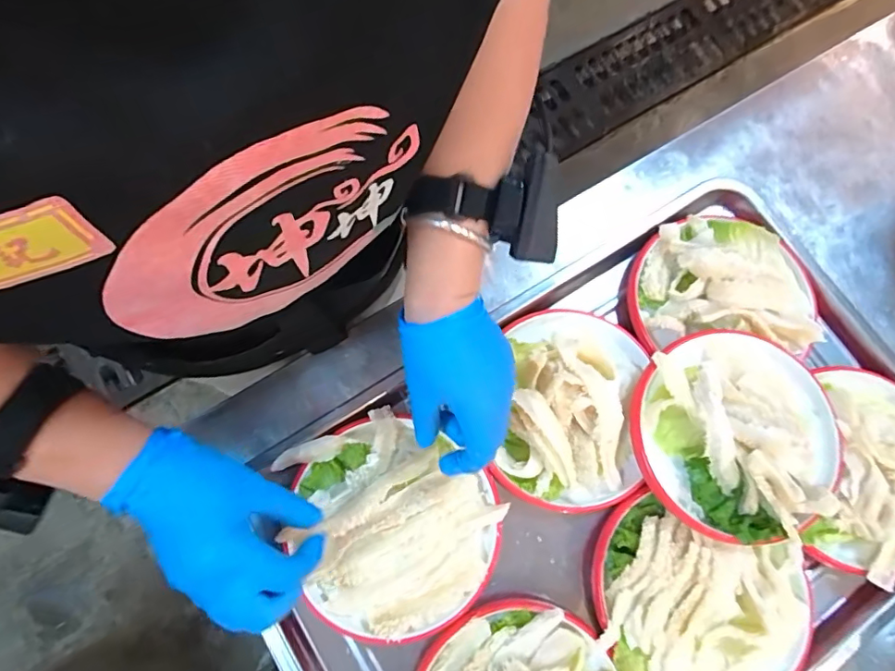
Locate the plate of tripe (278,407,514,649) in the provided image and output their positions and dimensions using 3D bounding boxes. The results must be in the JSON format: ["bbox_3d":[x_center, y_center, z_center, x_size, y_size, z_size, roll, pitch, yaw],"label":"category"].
[{"bbox_3d":[-0.044,0.149,0.420,0.160,0.027,0.171,-28,74,-8],"label":"plate of tripe"}]

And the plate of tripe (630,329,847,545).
[{"bbox_3d":[0.243,0.078,0.425,0.170,0.039,0.168,1,78,-5],"label":"plate of tripe"}]

